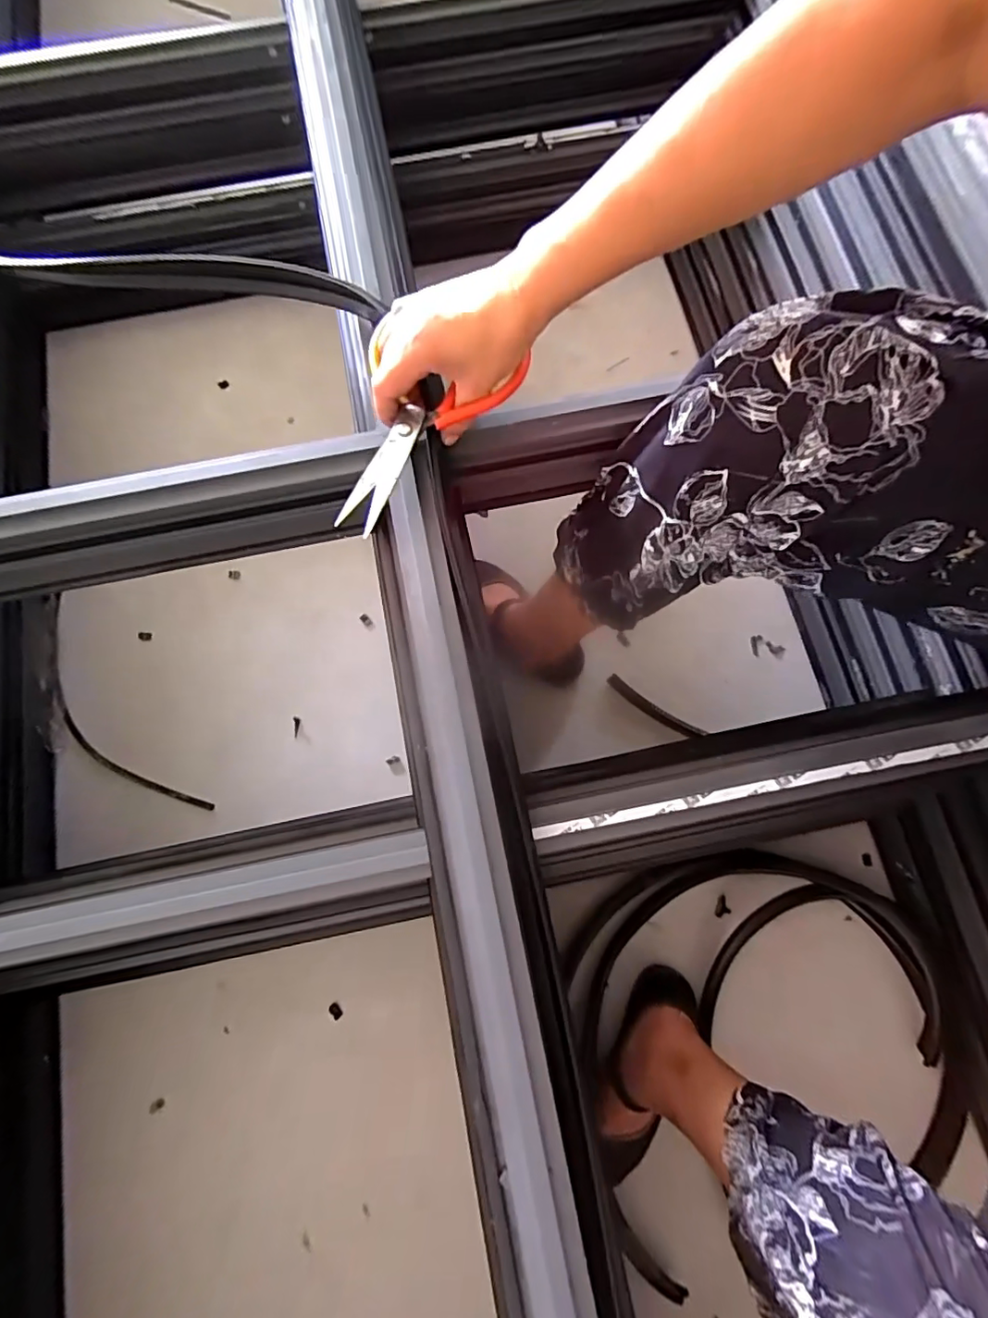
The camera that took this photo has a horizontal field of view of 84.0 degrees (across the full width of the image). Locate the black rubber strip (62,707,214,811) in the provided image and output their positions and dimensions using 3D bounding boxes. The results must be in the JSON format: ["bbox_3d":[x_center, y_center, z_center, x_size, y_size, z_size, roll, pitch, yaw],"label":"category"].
[{"bbox_3d":[-0.504,0.150,0.759,0.258,0.016,0.032,29,78,6],"label":"black rubber strip"}]

